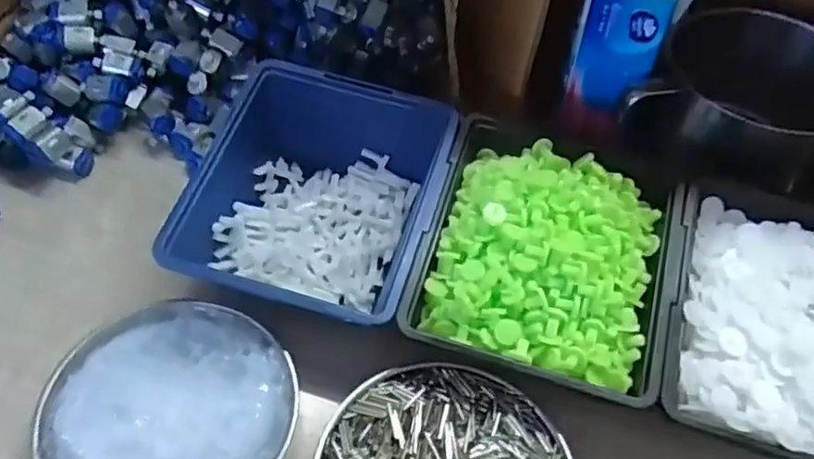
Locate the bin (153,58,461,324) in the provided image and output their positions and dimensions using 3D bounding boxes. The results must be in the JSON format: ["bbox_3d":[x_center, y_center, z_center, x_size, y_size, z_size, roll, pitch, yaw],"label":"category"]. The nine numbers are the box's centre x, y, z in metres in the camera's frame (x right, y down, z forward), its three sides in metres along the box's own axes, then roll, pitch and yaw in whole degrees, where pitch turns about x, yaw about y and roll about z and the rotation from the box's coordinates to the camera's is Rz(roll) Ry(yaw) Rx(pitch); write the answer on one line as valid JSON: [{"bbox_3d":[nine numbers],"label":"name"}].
[{"bbox_3d":[-0.053,-0.022,0.432,0.147,0.073,0.179,16,52,6],"label":"bin"}]

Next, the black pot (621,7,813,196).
[{"bbox_3d":[0.240,-0.088,0.471,0.138,0.080,0.107,25,54,13],"label":"black pot"}]

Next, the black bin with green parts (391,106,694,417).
[{"bbox_3d":[0.085,0.011,0.392,0.143,0.050,0.162,16,52,6],"label":"black bin with green parts"}]

